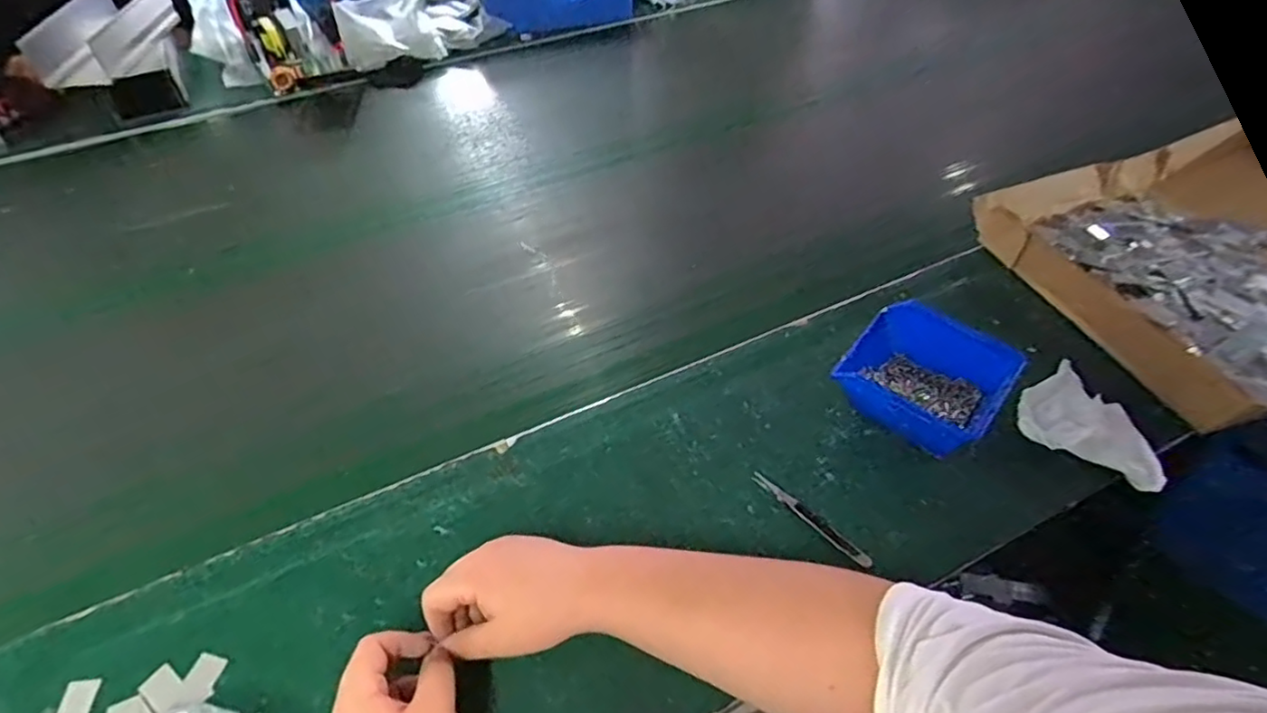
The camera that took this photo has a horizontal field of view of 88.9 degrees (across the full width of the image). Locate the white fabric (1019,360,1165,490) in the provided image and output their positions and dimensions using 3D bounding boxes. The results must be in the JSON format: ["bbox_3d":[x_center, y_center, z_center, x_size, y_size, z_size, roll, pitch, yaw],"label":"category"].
[{"bbox_3d":[0.417,0.070,0.587,0.091,0.026,0.124,-26,53,-20],"label":"white fabric"}]

